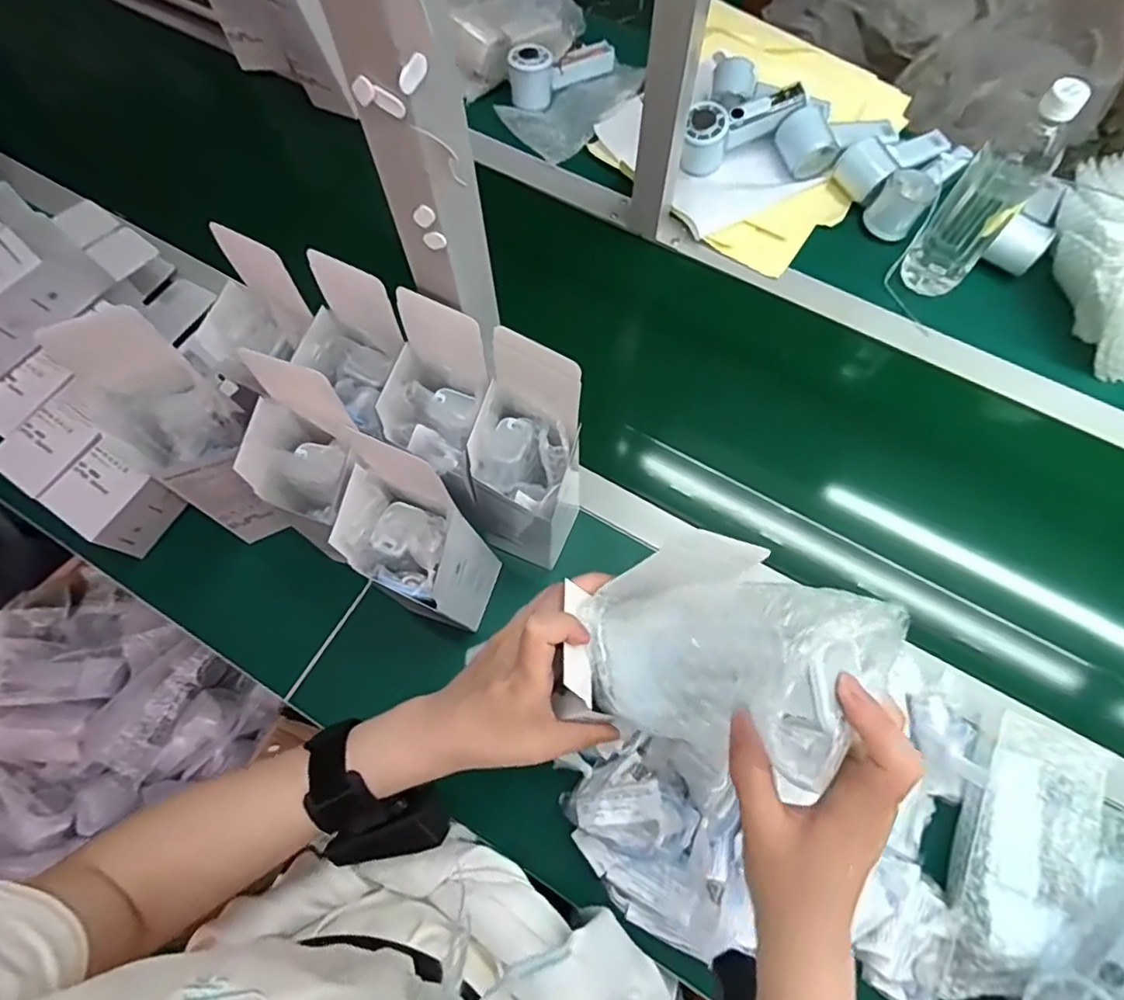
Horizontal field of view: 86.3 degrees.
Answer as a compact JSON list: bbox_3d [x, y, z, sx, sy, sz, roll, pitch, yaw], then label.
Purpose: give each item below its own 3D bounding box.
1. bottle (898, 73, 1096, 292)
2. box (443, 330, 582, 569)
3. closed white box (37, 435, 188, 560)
[{"bbox_3d":[0.431,-0.308,0.606,0.065,0.222,0.070,36,75,14],"label":"bottle"},{"bbox_3d":[-0.029,-0.023,0.490,0.075,0.235,0.090,26,73,11],"label":"box"},{"bbox_3d":[-0.425,0.000,0.576,0.076,0.066,0.074,33,74,13],"label":"closed white box"}]

